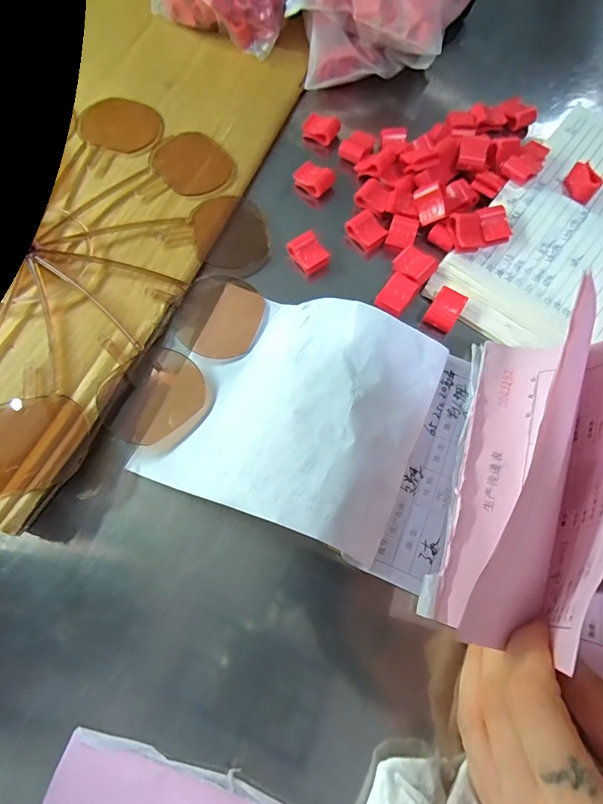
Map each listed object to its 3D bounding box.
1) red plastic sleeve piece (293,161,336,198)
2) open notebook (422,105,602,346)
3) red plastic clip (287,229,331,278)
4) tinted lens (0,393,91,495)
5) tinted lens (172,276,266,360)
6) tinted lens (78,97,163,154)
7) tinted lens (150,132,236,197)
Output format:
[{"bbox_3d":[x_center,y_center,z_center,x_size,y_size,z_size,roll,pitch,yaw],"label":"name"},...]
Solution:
[{"bbox_3d":[0.010,-0.174,0.338,0.030,0.014,0.021,40,74,13],"label":"red plastic sleeve piece"},{"bbox_3d":[0.230,-0.121,0.317,0.169,0.017,0.245,36,73,12],"label":"open notebook"},{"bbox_3d":[0.006,-0.108,0.315,0.025,0.013,0.028,-36,74,-13],"label":"red plastic clip"},{"bbox_3d":[-0.158,0.023,0.247,0.061,0.007,0.056,0,70,-1],"label":"tinted lens"},{"bbox_3d":[-0.057,-0.060,0.298,0.056,0.006,0.061,0,70,-1],"label":"tinted lens"},{"bbox_3d":[-0.146,-0.225,0.346,0.063,0.007,0.054,12,70,4],"label":"tinted lens"},{"bbox_3d":[-0.083,-0.186,0.332,0.061,0.004,0.054,38,74,12],"label":"tinted lens"}]

